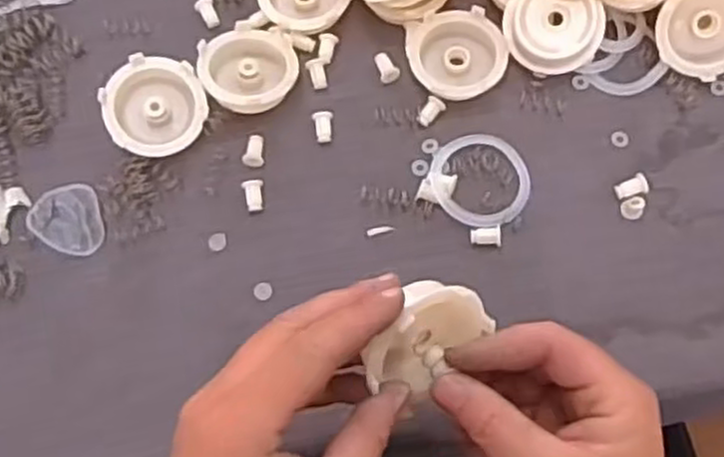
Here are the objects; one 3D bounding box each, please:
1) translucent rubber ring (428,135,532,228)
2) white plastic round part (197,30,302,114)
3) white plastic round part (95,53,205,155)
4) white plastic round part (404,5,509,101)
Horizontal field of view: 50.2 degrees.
[{"bbox_3d":[0.063,-0.027,0.410,0.052,0.006,0.054,-1,70,1],"label":"translucent rubber ring"},{"bbox_3d":[-0.062,-0.086,0.425,0.052,0.020,0.055,-1,70,1],"label":"white plastic round part"},{"bbox_3d":[-0.111,-0.065,0.418,0.053,0.023,0.052,-1,70,1],"label":"white plastic round part"},{"bbox_3d":[0.053,-0.097,0.433,0.053,0.013,0.053,-1,70,1],"label":"white plastic round part"}]

